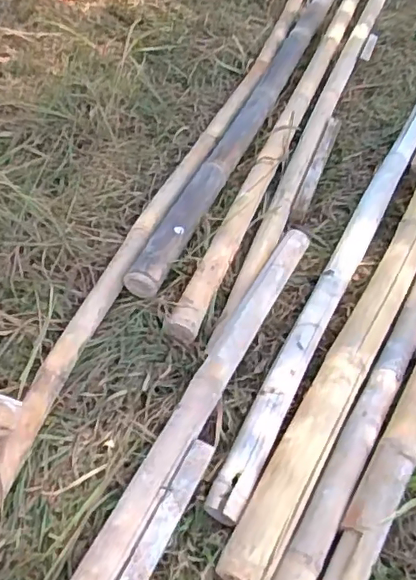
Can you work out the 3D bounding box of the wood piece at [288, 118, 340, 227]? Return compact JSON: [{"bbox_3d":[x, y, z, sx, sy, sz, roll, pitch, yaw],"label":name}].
[{"bbox_3d":[0.303,-0.343,1.581,0.038,0.032,0.482,19,51,9],"label":"wood piece"}]

